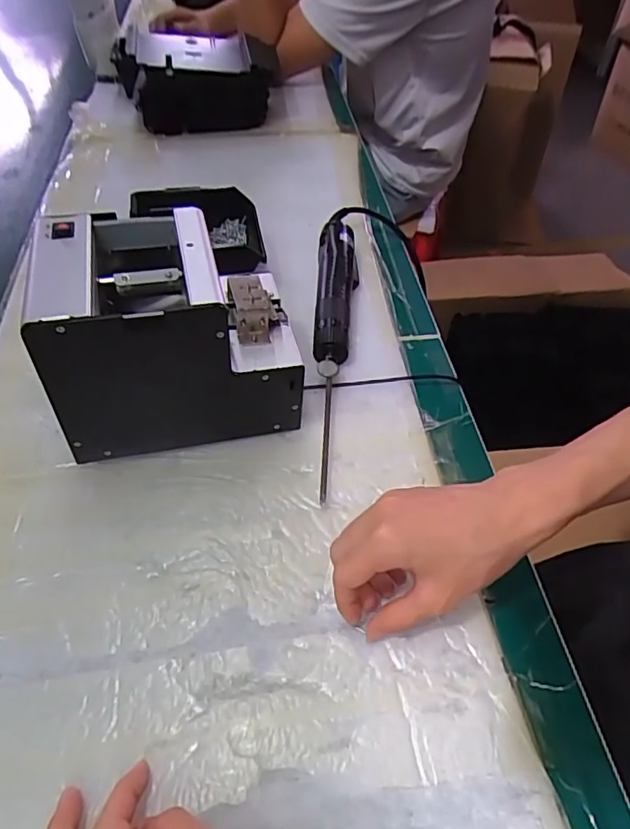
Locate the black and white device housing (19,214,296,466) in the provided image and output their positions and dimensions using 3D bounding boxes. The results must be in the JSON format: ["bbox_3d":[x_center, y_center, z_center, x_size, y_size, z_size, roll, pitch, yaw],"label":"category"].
[{"bbox_3d":[-0.109,-0.062,0.432,0.173,0.148,0.119,-10,50,-11],"label":"black and white device housing"}]

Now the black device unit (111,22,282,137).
[{"bbox_3d":[-0.184,-0.532,0.868,0.232,0.109,0.211,-12,50,-12],"label":"black device unit"}]

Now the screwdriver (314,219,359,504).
[{"bbox_3d":[0.021,-0.082,0.523,0.042,0.045,0.357,3,48,0],"label":"screwdriver"}]

